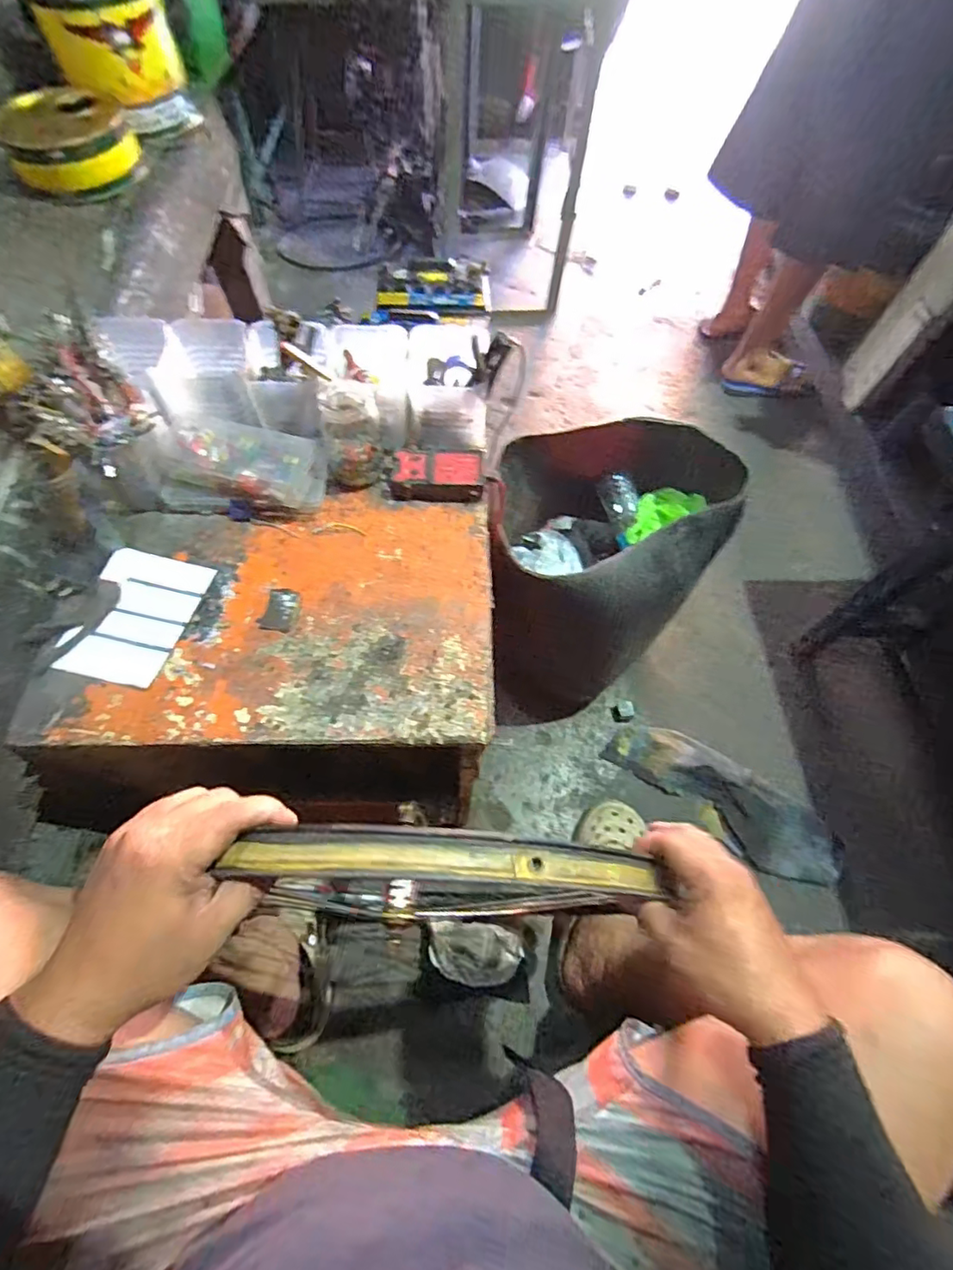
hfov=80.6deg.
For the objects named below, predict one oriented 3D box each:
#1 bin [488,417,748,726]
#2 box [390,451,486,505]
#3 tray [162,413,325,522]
[{"bbox_3d":[0.191,-0.085,0.961,0.365,0.432,0.336,-3,63,-5],"label":"bin"},{"bbox_3d":[-0.046,-0.182,0.649,0.103,0.031,0.059,2,63,-2],"label":"box"},{"bbox_3d":[-0.256,-0.183,0.624,0.169,0.042,0.099,9,63,1],"label":"tray"}]

